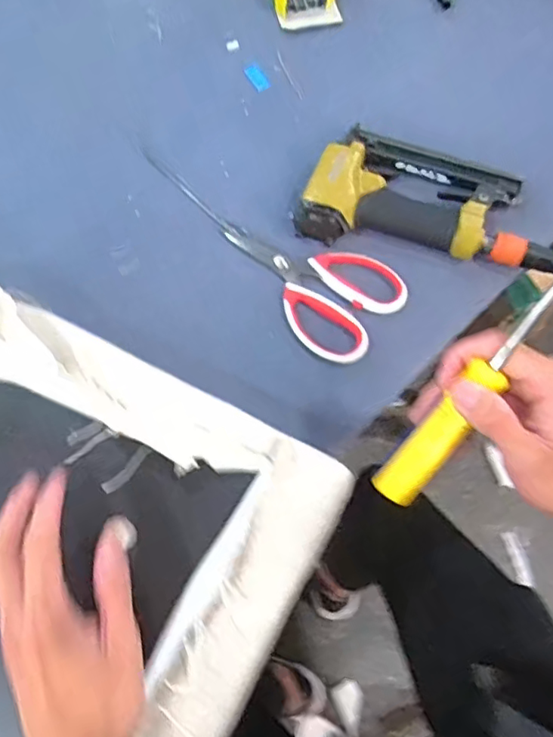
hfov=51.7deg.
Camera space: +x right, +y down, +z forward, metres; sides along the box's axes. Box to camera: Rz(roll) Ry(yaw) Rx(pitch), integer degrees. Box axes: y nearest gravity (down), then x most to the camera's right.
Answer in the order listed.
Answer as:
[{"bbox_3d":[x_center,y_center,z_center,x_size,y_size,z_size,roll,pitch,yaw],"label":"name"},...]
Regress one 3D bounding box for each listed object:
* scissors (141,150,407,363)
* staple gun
[{"bbox_3d":[-0.001,-0.129,0.556,0.105,0.012,0.290,-38,72,-14],"label":"scissors"},{"bbox_3d":[0.134,-0.170,0.559,0.207,0.038,0.125,13,68,5],"label":"staple gun"}]

